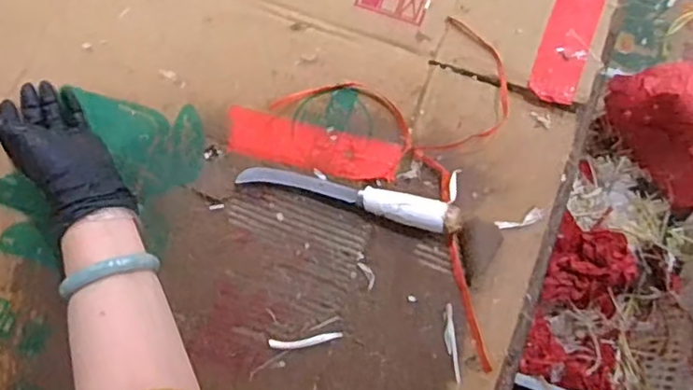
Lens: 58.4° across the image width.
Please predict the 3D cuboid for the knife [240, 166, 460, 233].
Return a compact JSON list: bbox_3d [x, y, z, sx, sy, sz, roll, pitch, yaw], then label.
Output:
[{"bbox_3d":[0.001,0.000,0.565,0.202,0.030,0.026,14,79,2],"label":"knife"}]

